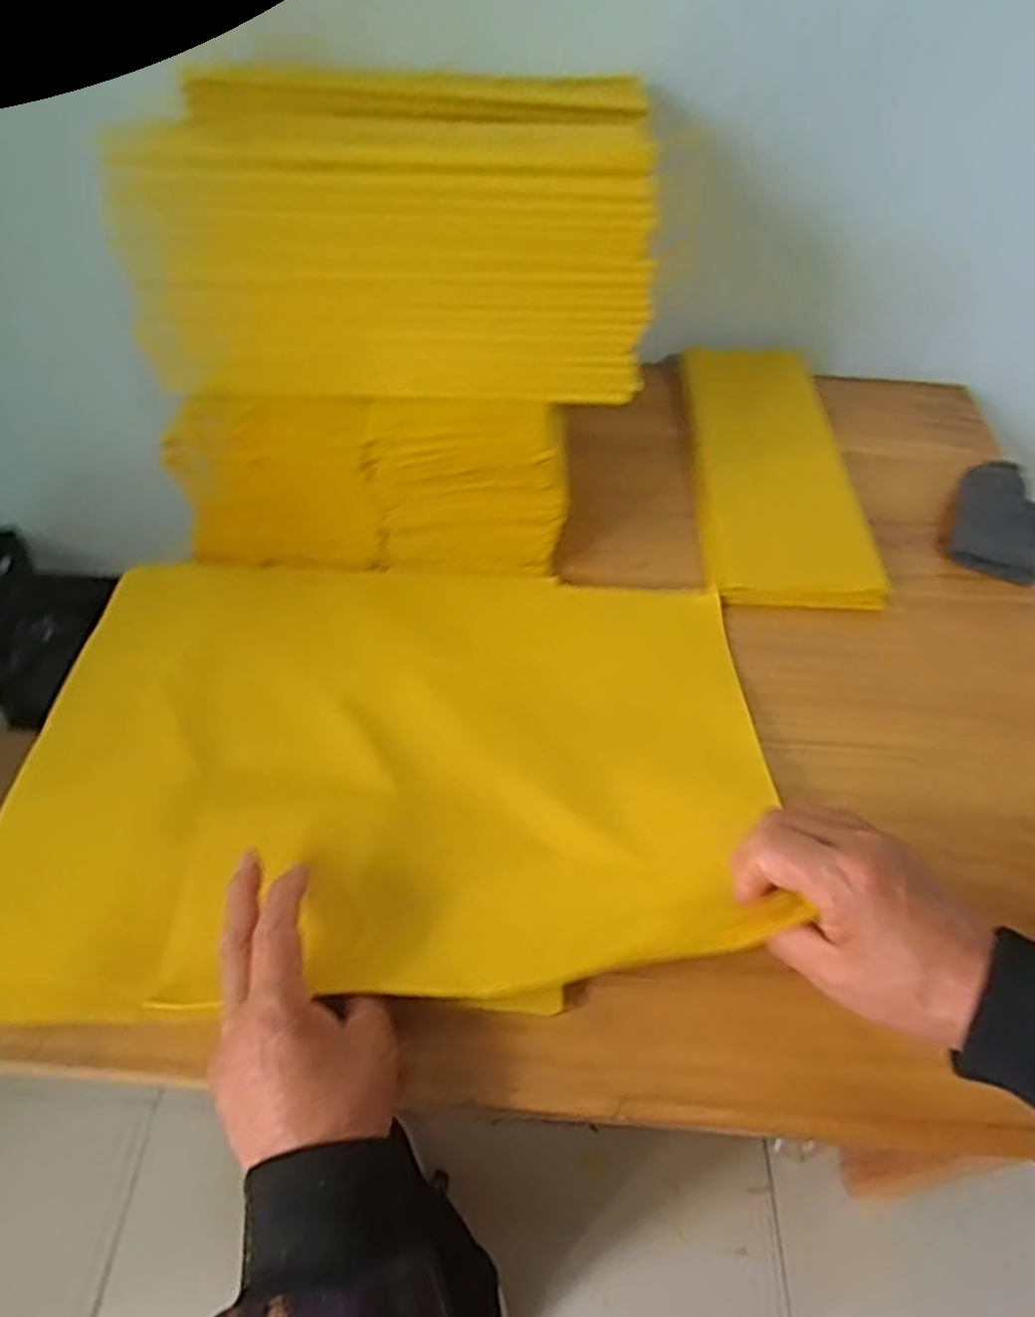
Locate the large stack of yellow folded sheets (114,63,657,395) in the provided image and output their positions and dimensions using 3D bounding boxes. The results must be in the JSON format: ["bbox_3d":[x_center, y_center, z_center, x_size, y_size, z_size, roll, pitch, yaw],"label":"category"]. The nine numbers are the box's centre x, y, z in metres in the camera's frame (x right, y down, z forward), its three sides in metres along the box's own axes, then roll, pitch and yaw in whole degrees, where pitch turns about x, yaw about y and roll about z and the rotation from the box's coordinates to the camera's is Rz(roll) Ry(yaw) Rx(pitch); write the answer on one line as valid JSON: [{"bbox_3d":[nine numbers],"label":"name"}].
[{"bbox_3d":[-0.081,-0.293,0.517,0.318,0.131,0.221,-1,51,-3],"label":"large stack of yellow folded sheets"}]

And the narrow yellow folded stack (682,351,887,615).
[{"bbox_3d":[0.213,-0.170,0.657,0.123,0.020,0.327,3,51,0],"label":"narrow yellow folded stack"}]

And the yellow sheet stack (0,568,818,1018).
[{"bbox_3d":[-0.064,0.042,0.464,0.451,0.040,0.305,2,52,-4],"label":"yellow sheet stack"}]

